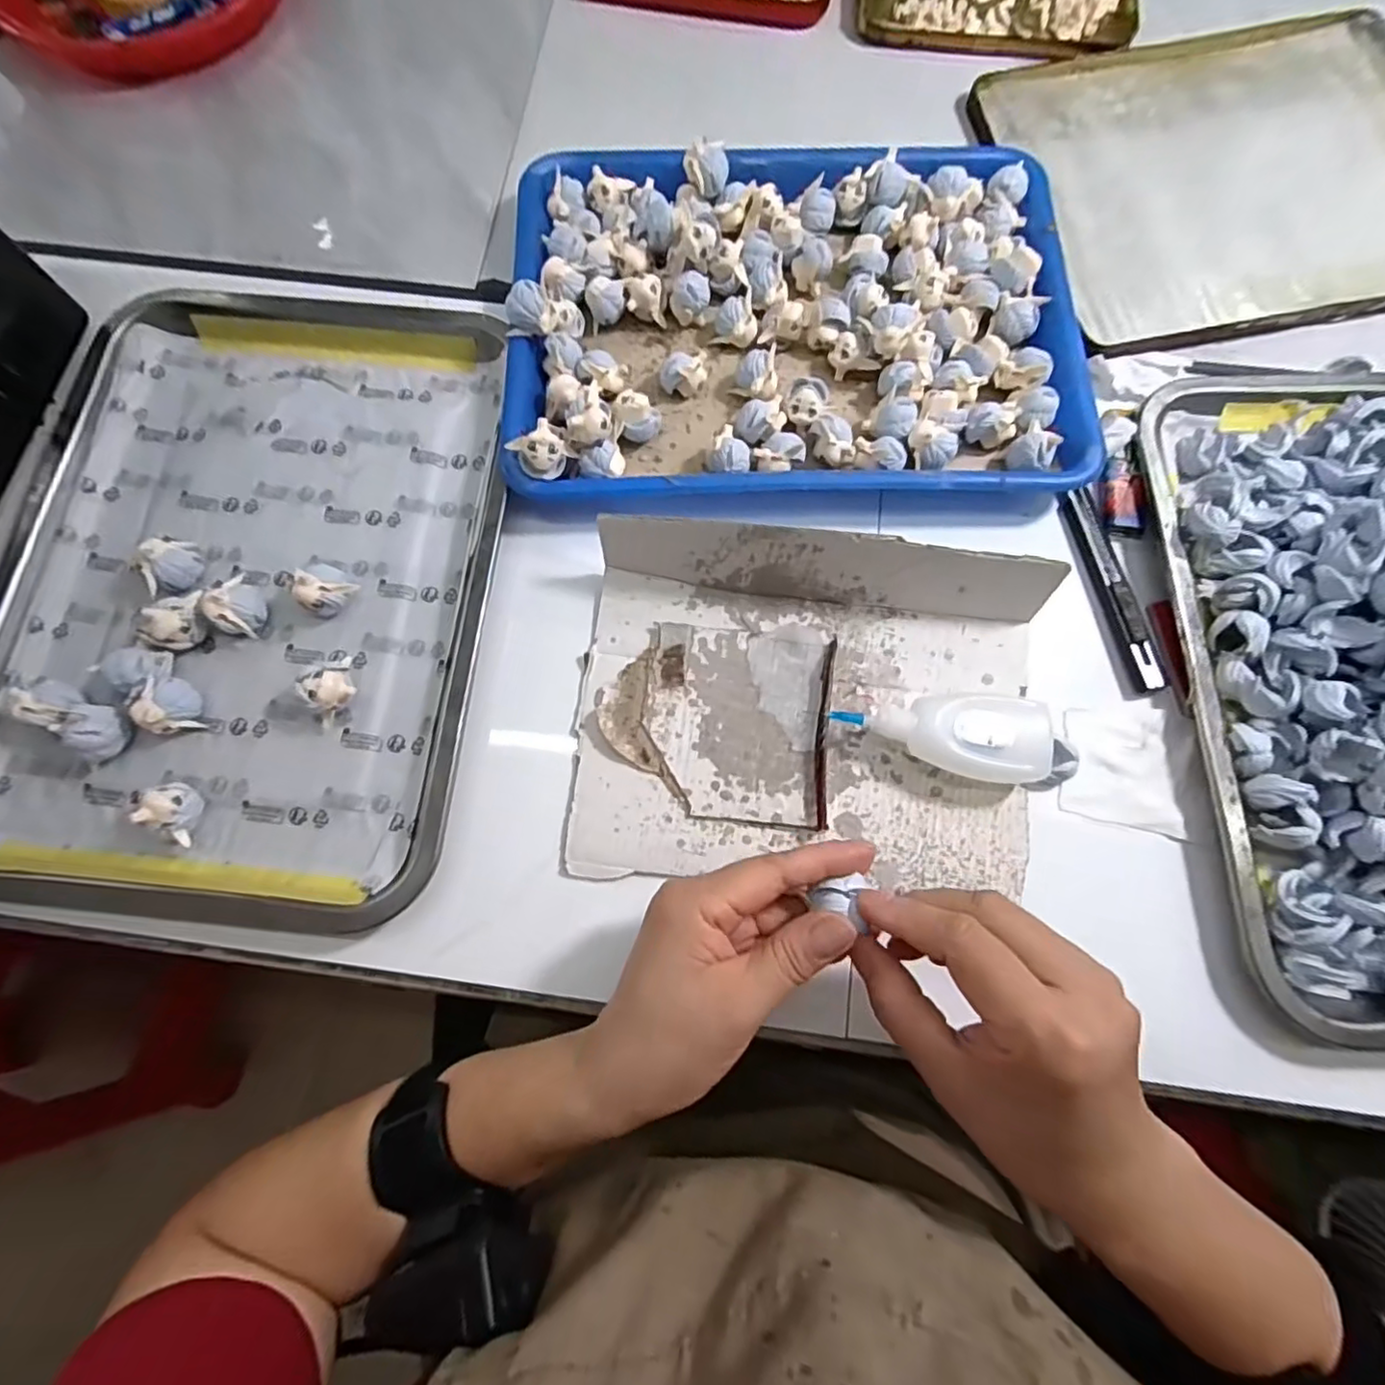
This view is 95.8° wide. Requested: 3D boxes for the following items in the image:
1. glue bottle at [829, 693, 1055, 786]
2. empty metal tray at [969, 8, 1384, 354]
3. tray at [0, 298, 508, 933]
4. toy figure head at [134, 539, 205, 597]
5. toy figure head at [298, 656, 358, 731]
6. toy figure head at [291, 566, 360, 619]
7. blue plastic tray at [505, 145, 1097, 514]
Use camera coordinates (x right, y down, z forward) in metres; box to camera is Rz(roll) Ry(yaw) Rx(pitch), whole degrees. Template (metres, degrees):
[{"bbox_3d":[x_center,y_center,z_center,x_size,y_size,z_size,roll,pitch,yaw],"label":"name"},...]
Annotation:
[{"bbox_3d":[0.124,0.022,0.314,0.099,0.028,0.041,5,77,2],"label":"glue bottle"},{"bbox_3d":[0.359,-0.347,0.410,0.300,0.023,0.243,-11,77,-2],"label":"empty metal tray"},{"bbox_3d":[-0.250,-0.063,0.347,0.283,0.027,0.353,3,77,2],"label":"tray"},{"bbox_3d":[-0.292,-0.069,0.352,0.028,0.031,0.022,-30,79,-6],"label":"toy figure head"},{"bbox_3d":[-0.189,-0.001,0.326,0.030,0.027,0.023,-42,80,-8],"label":"toy figure head"},{"bbox_3d":[-0.199,-0.054,0.339,0.022,0.025,0.025,39,81,9],"label":"toy figure head"},{"bbox_3d":[0.059,-0.223,0.370,0.328,0.039,0.238,-2,77,0],"label":"blue plastic tray"}]

